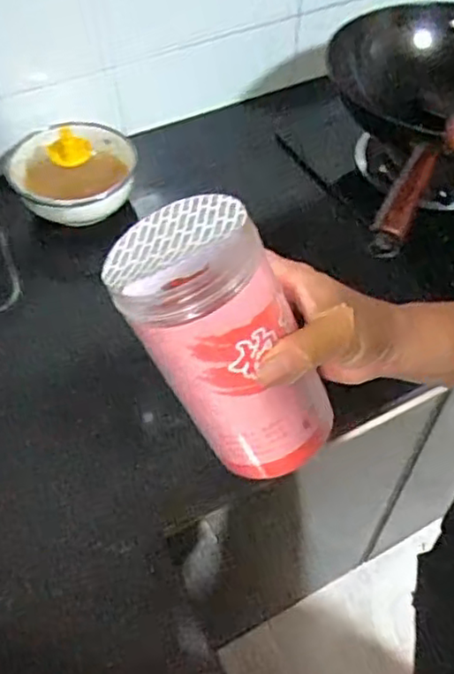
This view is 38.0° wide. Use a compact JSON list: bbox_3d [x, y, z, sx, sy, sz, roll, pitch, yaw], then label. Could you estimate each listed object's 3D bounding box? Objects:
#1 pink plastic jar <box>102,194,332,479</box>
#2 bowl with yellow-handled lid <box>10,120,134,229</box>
[{"bbox_3d":[-0.001,0.012,0.371,0.067,0.163,0.076,10,45,48],"label":"pink plastic jar"},{"bbox_3d":[-0.198,-0.202,0.844,0.147,0.105,0.146,0,52,0],"label":"bowl with yellow-handled lid"}]

